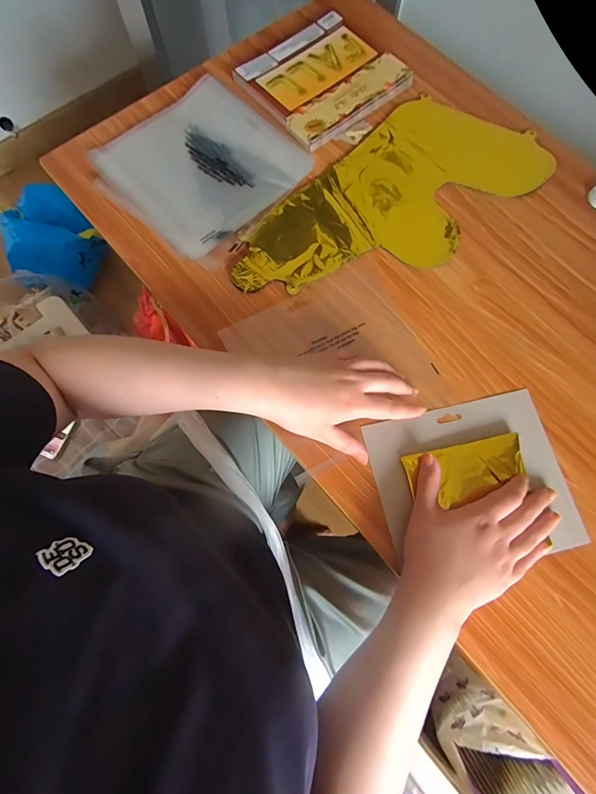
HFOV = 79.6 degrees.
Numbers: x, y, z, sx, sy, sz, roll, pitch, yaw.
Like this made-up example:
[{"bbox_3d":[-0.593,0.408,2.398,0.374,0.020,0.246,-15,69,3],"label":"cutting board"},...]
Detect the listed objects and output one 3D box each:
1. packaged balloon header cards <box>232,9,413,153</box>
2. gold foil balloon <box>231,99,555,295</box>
[{"bbox_3d":[0.034,-0.444,0.500,0.188,0.019,0.166,-39,79,-11],"label":"packaged balloon header cards"},{"bbox_3d":[0.112,-0.241,0.450,0.410,0.015,0.194,-39,79,-11],"label":"gold foil balloon"}]

